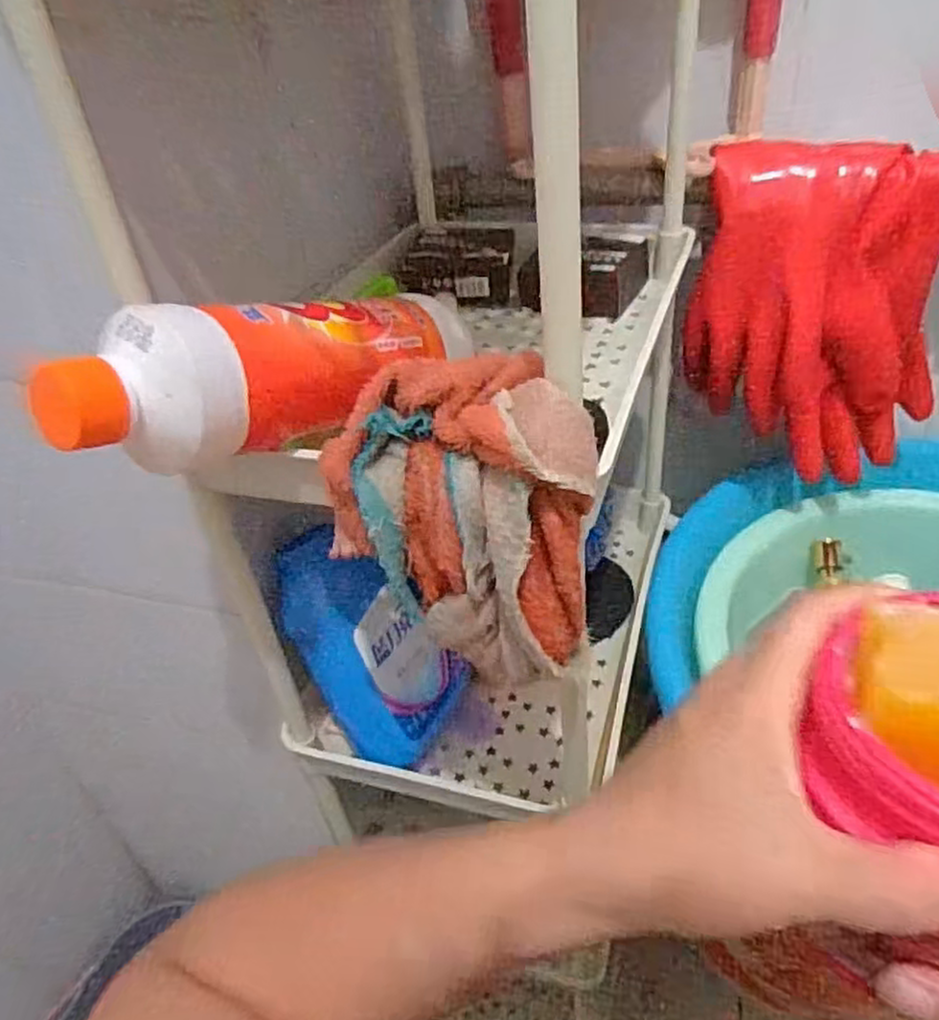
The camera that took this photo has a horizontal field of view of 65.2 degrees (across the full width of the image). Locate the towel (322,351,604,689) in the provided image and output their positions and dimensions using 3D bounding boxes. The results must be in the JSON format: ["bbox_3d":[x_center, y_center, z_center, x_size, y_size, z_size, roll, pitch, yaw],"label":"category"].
[{"bbox_3d":[-0.003,0.009,0.280,0.094,0.107,0.070,-11,36,-6],"label":"towel"}]

